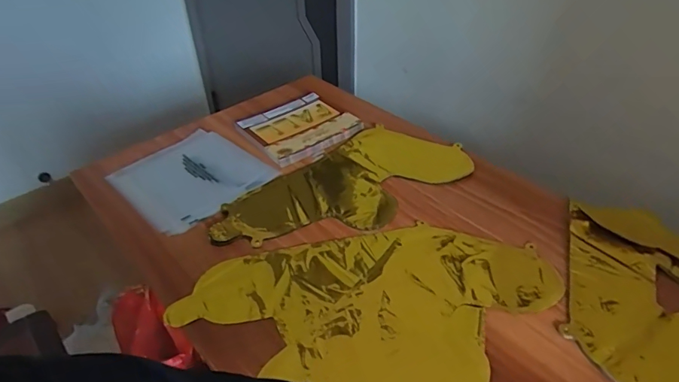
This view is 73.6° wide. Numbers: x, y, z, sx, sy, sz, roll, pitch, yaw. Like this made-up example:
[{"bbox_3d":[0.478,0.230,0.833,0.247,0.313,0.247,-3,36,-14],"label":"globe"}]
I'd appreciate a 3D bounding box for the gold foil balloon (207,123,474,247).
[{"bbox_3d":[0.007,-0.007,0.743,0.421,0.022,0.202,-29,46,-29],"label":"gold foil balloon"}]

